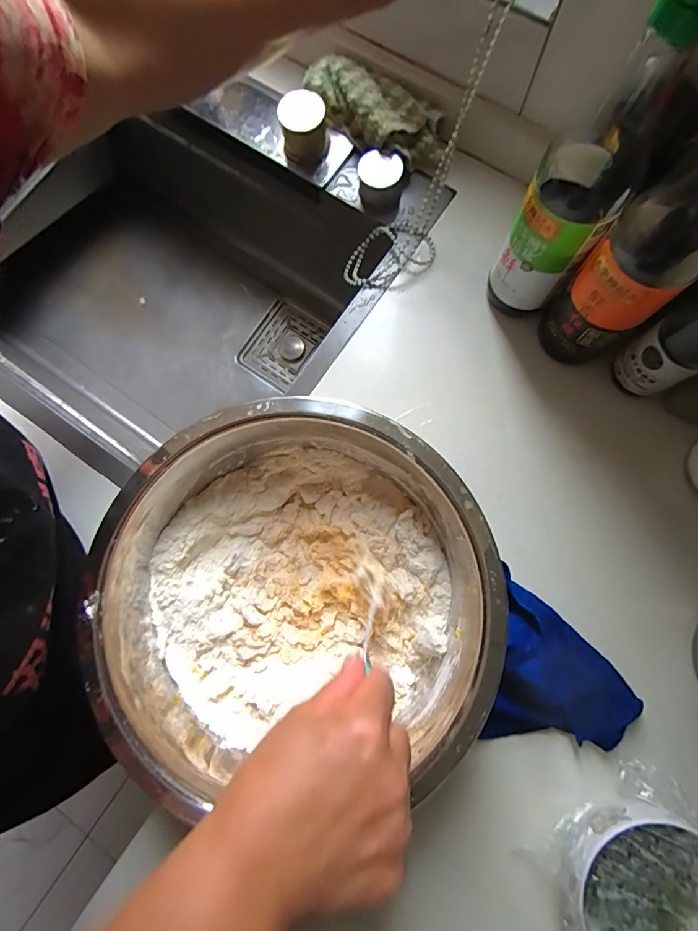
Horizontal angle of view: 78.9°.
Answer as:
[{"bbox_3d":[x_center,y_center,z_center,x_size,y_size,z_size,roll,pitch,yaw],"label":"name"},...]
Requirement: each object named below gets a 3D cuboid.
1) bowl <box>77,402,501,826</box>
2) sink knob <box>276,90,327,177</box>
[{"bbox_3d":[-0.037,0.092,0.329,0.261,0.120,0.239,0,81,3],"label":"bowl"},{"bbox_3d":[-0.047,-0.343,0.442,0.047,0.048,0.048,-6,81,1],"label":"sink knob"}]

